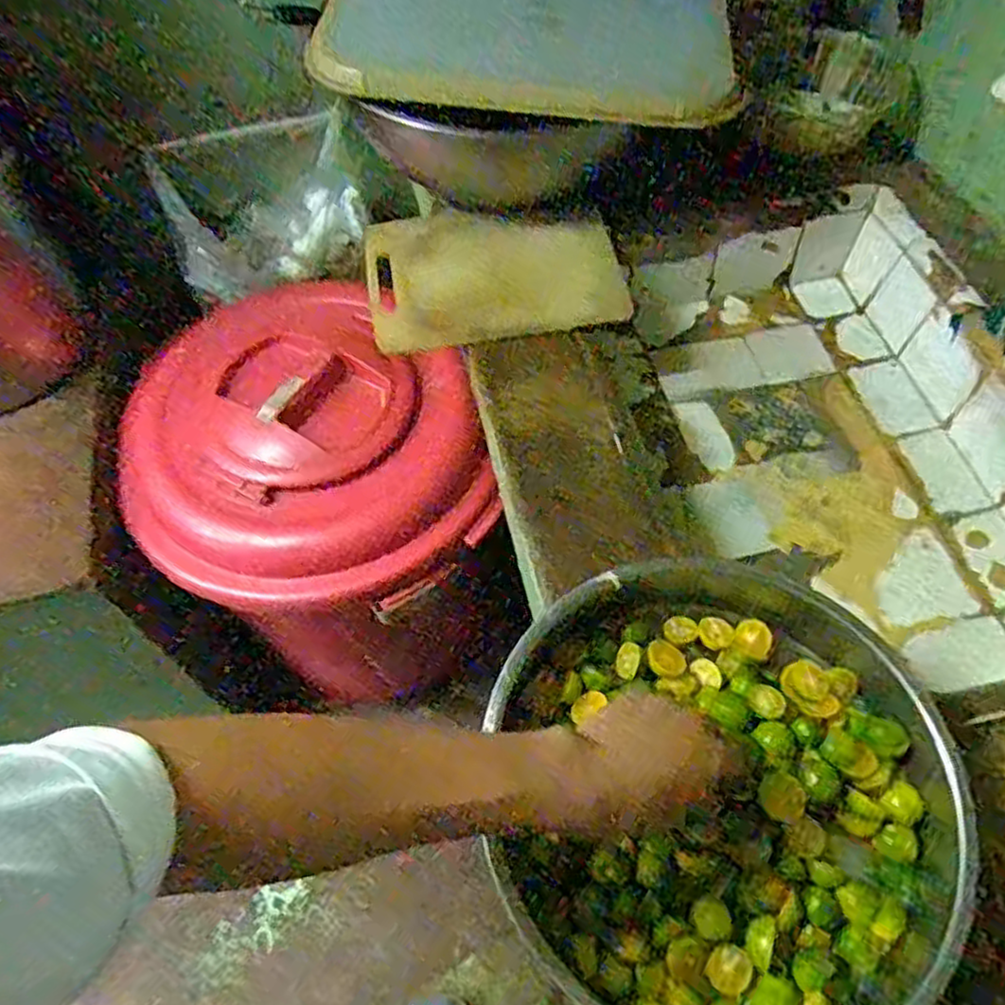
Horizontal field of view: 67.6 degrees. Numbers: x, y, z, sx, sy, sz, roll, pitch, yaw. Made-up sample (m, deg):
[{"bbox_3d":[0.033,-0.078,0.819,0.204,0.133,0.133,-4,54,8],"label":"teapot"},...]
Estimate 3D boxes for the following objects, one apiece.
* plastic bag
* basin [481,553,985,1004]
[{"bbox_3d":[-0.370,-0.461,1.180,0.084,0.344,0.283,37,65,23],"label":"plastic bag"},{"bbox_3d":[0.164,0.184,0.522,0.333,0.096,0.336,-1,57,1],"label":"basin"}]

